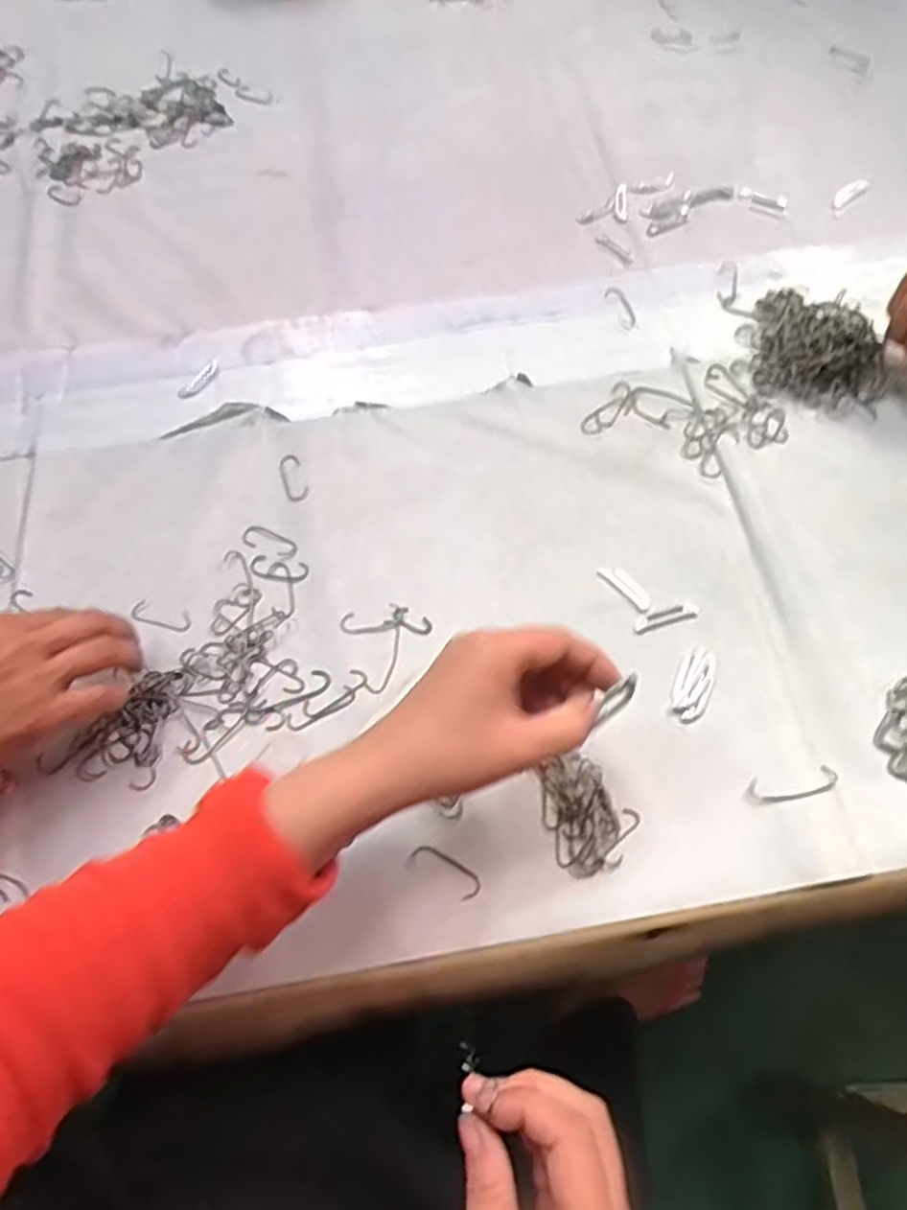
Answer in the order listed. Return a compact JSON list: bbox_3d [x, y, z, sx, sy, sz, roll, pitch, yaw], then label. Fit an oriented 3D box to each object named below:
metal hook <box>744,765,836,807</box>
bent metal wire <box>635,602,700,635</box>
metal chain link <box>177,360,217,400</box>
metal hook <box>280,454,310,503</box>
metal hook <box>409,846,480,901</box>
[{"bbox_3d":[0.191,0.102,0.415,0.051,0.009,0.016,-9,64,-1],"label":"metal hook"},{"bbox_3d":[0.137,0.008,0.472,0.043,0.004,0.011,-16,65,-4],"label":"bent metal wire"},{"bbox_3d":[-0.203,-0.180,0.587,0.014,0.004,0.042,30,70,16],"label":"metal chain link"},{"bbox_3d":[-0.118,-0.094,0.539,0.017,0.004,0.044,-19,65,-6],"label":"metal hook"},{"bbox_3d":[-0.004,0.150,0.413,0.042,0.004,0.015,30,70,16],"label":"metal hook"}]

